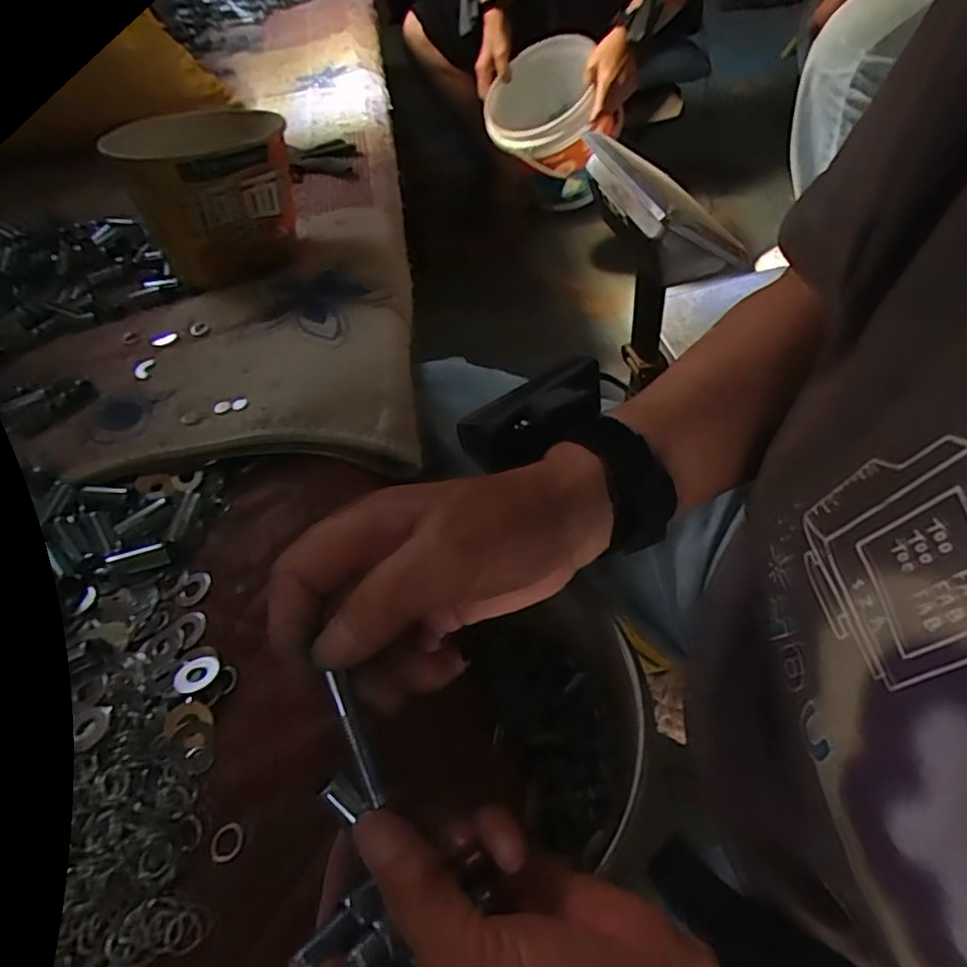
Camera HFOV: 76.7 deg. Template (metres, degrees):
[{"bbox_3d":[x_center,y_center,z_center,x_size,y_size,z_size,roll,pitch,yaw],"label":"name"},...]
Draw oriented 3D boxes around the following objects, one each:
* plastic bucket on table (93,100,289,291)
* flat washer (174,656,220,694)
[{"bbox_3d":[-0.234,-0.256,0.534,0.130,0.099,0.137,-15,51,-1],"label":"plastic bucket on table"},{"bbox_3d":[-0.144,0.095,0.307,0.023,0.004,0.021,-16,33,-5],"label":"flat washer"}]

